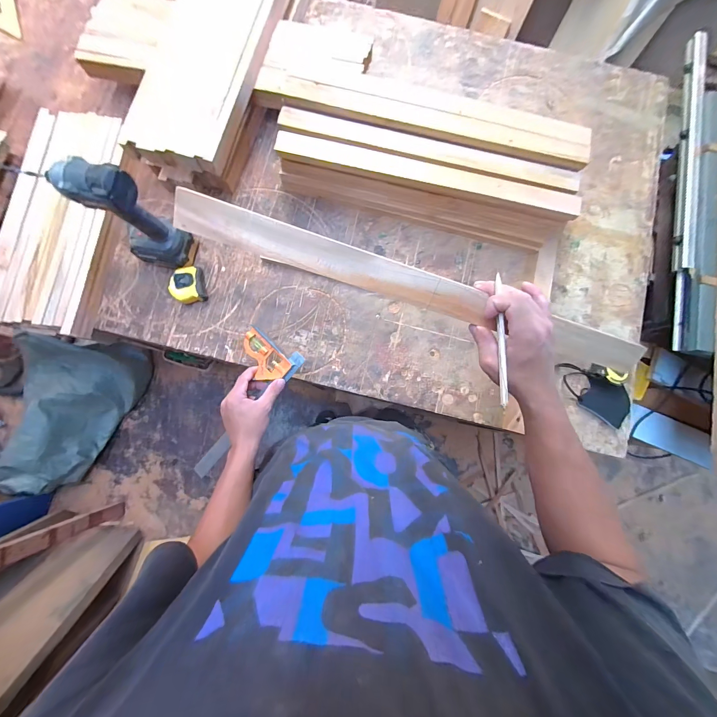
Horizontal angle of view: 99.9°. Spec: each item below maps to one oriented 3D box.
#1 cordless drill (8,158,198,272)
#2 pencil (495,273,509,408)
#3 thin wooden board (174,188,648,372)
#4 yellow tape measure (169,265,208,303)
[{"bbox_3d":[-0.418,-0.253,0.561,0.125,0.247,0.073,10,82,-1],"label":"cordless drill"},{"bbox_3d":[0.162,-0.021,0.340,0.007,0.007,0.148,-1,87,-1],"label":"pencil"},{"bbox_3d":[0.087,-0.079,0.360,0.574,0.009,0.044,16,116,-8],"label":"thin wooden board"},{"bbox_3d":[-0.362,-0.155,0.640,0.069,0.040,0.074,-13,82,-4],"label":"yellow tape measure"}]

